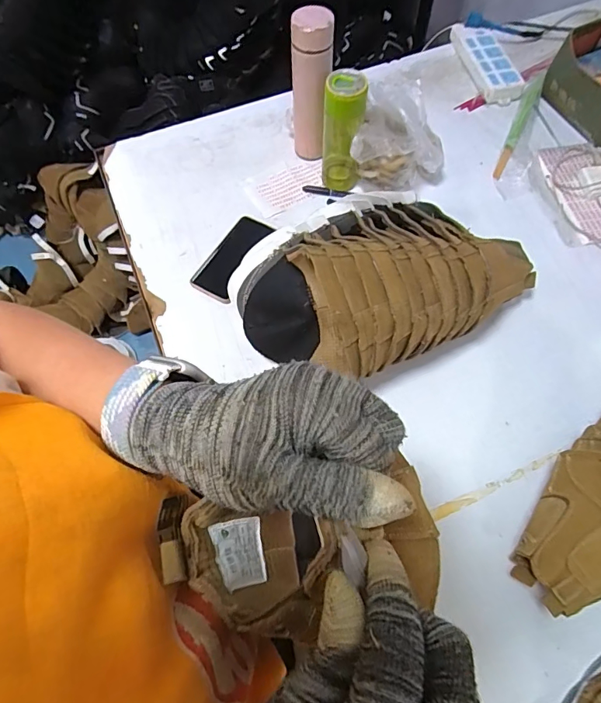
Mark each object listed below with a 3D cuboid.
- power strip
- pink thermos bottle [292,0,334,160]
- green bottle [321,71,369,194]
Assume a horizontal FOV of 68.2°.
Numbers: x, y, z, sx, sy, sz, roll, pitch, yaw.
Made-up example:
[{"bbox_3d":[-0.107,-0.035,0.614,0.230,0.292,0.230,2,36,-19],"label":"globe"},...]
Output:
[{"bbox_3d":[0.390,-0.611,0.939,0.090,0.033,0.247,-11,65,-4],"label":"power strip"},{"bbox_3d":[0.020,-0.433,0.751,0.067,0.232,0.070,-2,64,1],"label":"pink thermos bottle"},{"bbox_3d":[0.069,-0.354,0.729,0.065,0.187,0.071,0,64,2],"label":"green bottle"}]

